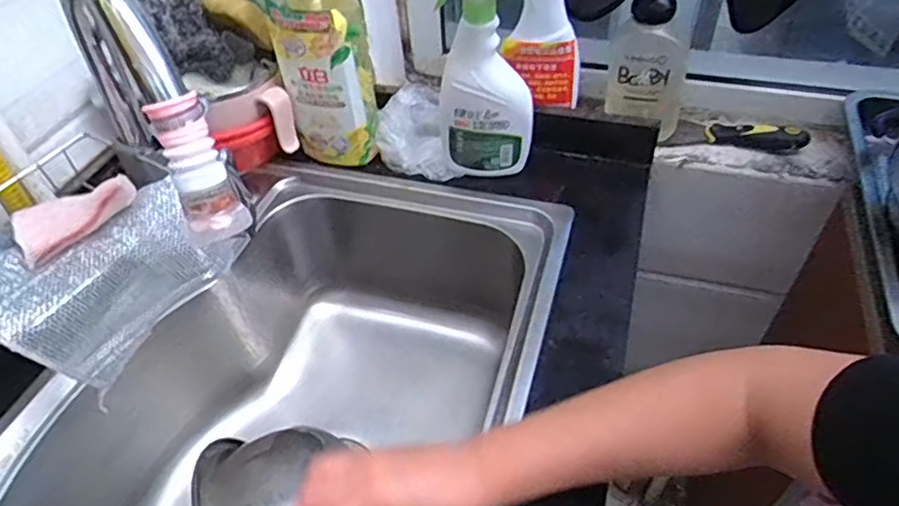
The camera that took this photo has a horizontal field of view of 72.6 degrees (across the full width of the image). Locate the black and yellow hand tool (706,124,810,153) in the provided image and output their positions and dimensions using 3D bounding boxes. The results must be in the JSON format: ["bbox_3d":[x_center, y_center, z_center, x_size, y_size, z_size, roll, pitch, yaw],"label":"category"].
[{"bbox_3d":[0.365,-0.139,0.728,0.109,0.033,0.022,13,48,16],"label":"black and yellow hand tool"}]

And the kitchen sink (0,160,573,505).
[{"bbox_3d":[-0.148,0.181,0.594,0.422,0.202,0.574,12,48,14],"label":"kitchen sink"}]

